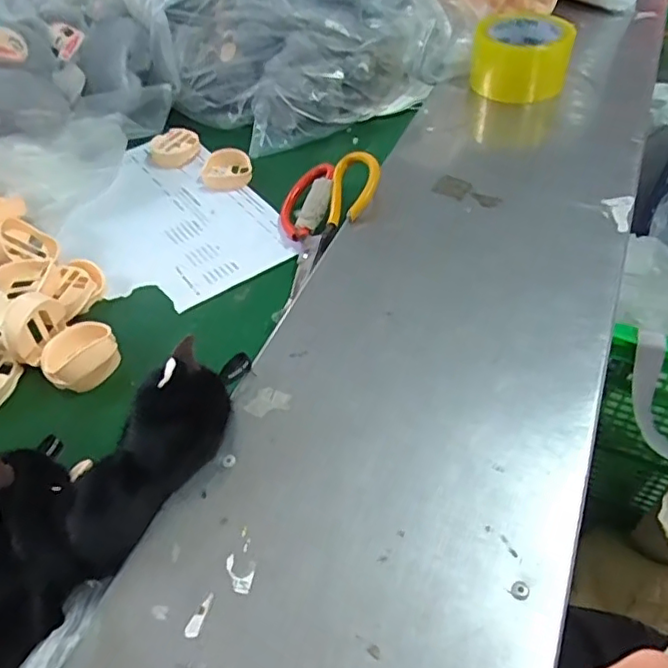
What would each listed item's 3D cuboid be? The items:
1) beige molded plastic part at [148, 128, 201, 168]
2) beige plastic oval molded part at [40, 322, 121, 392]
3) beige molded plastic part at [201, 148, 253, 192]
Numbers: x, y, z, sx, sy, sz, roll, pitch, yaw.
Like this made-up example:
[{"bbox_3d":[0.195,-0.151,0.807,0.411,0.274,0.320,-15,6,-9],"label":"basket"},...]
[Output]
[{"bbox_3d":[-0.186,-0.219,0.693,0.057,0.021,0.059,-9,48,-3],"label":"beige molded plastic part"},{"bbox_3d":[-0.204,0.018,0.475,0.049,0.028,0.056,32,58,28],"label":"beige plastic oval molded part"},{"bbox_3d":[-0.119,-0.184,0.656,0.055,0.020,0.058,-13,49,-7],"label":"beige molded plastic part"}]

